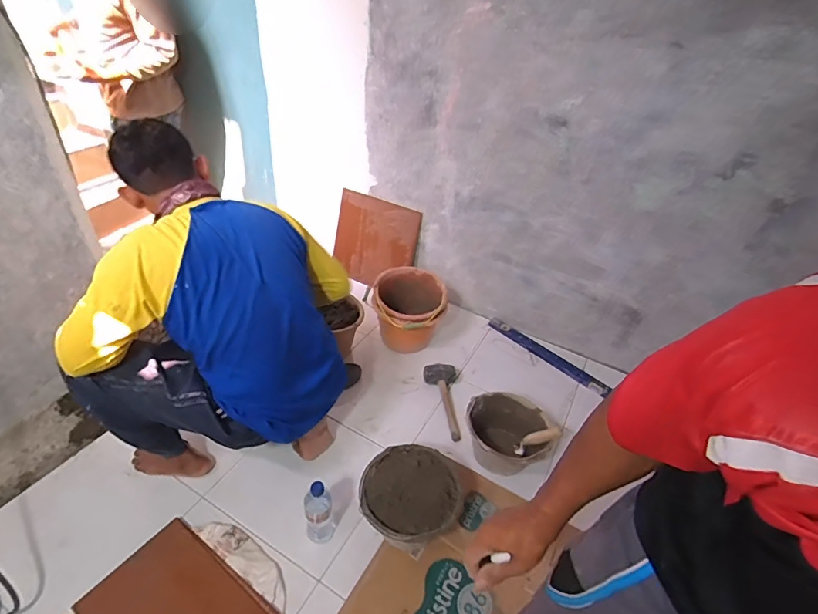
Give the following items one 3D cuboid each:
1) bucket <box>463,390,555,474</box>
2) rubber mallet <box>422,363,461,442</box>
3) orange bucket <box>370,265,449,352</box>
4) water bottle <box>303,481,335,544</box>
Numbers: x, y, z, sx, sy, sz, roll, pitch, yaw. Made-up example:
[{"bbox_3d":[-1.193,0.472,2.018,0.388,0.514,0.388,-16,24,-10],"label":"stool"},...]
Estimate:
[{"bbox_3d":[0.298,0.398,1.346,0.258,0.155,0.230,11,38,8],"label":"bucket"},{"bbox_3d":[0.122,0.310,1.501,0.116,0.056,0.293,-1,38,-8],"label":"rubber mallet"},{"bbox_3d":[-0.003,0.023,1.707,0.260,0.215,0.323,4,38,-1],"label":"orange bucket"},{"bbox_3d":[-0.222,0.494,1.088,0.073,0.225,0.063,-8,40,-16],"label":"water bottle"}]

